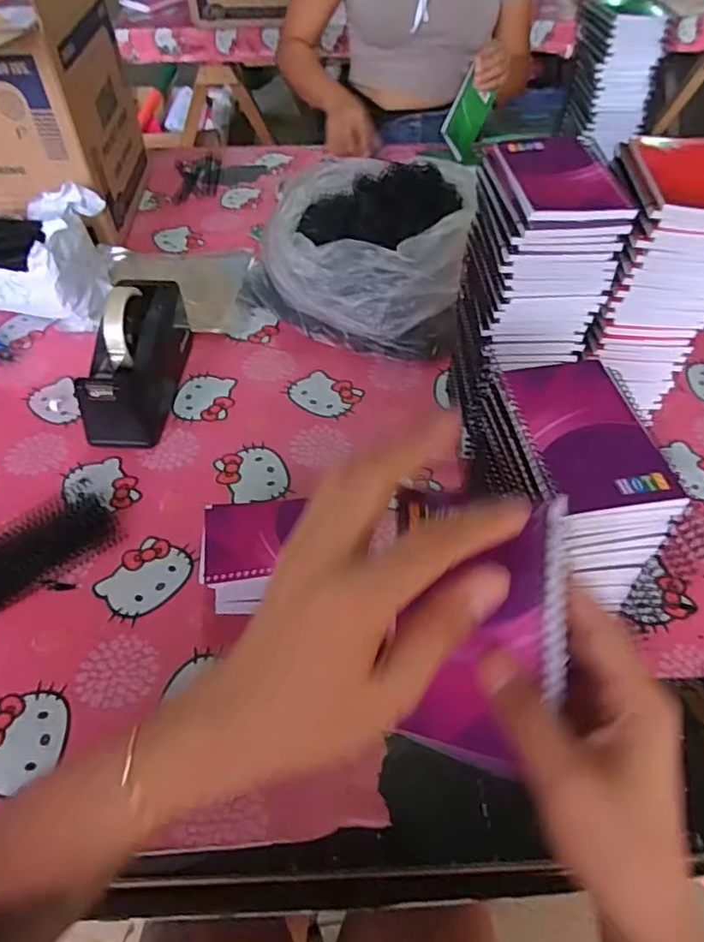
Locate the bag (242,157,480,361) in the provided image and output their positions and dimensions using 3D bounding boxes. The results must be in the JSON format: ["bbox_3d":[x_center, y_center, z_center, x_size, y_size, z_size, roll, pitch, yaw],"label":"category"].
[{"bbox_3d":[0.019,-0.313,0.803,0.288,0.148,0.306,12,51,10],"label":"bag"}]

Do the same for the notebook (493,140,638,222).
[{"bbox_3d":[0.166,-0.235,0.468,0.084,0.010,0.128,-4,50,-3],"label":"notebook"}]

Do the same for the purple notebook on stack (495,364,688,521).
[{"bbox_3d":[0.151,-0.026,0.380,0.078,0.009,0.125,-7,51,-5],"label":"purple notebook on stack"}]

